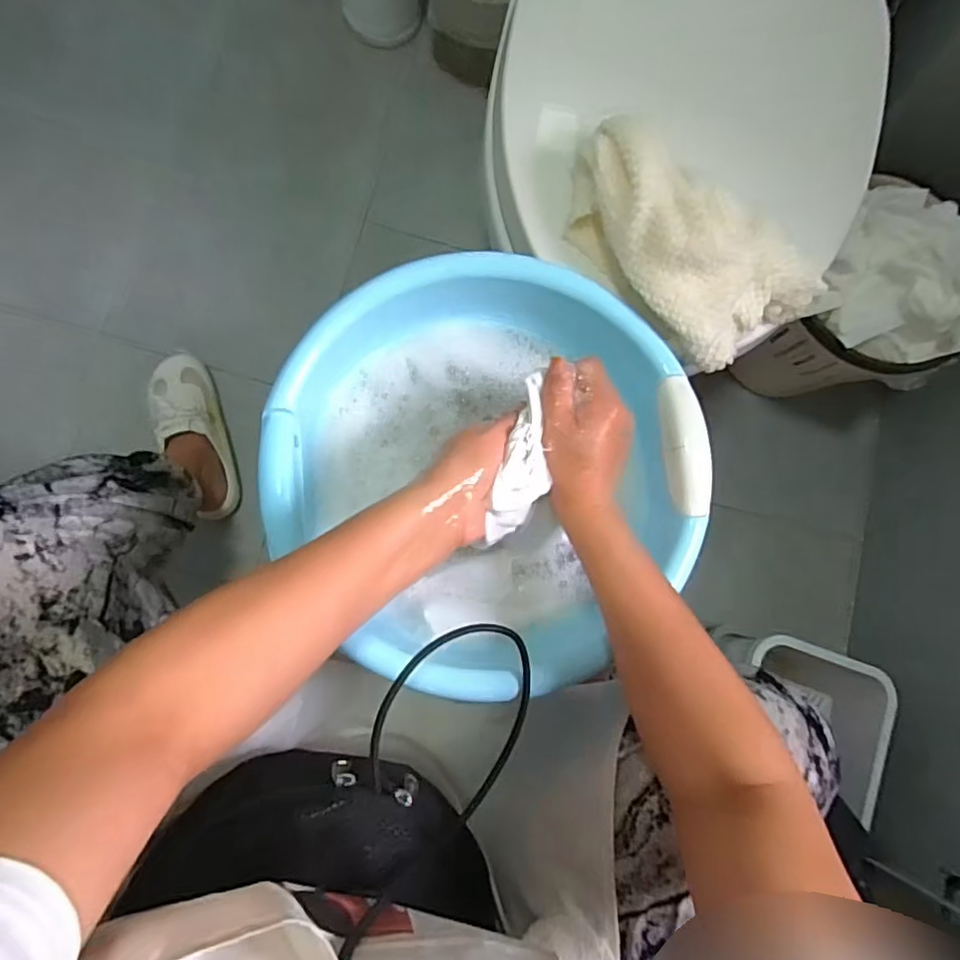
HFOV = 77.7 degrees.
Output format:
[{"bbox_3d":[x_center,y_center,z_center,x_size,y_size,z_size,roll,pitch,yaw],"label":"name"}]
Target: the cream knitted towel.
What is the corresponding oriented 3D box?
[{"bbox_3d":[0.164,-0.191,0.479,0.215,0.069,0.110,42,84,2],"label":"cream knitted towel"}]

